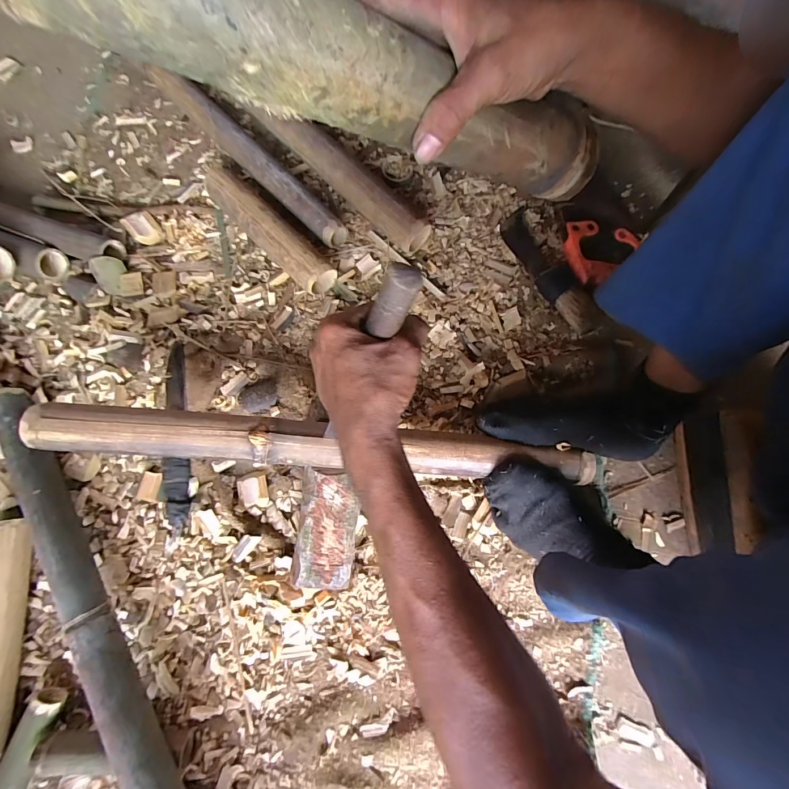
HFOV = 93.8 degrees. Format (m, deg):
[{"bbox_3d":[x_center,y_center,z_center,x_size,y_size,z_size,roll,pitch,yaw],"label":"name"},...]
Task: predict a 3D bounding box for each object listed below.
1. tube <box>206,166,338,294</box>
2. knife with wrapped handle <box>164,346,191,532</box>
[{"bbox_3d":[-0.198,-0.255,0.583,0.253,0.062,0.063,43,79,9],"label":"tube"},{"bbox_3d":[-0.308,0.056,0.522,0.038,0.019,0.261,-8,76,-3],"label":"knife with wrapped handle"}]

